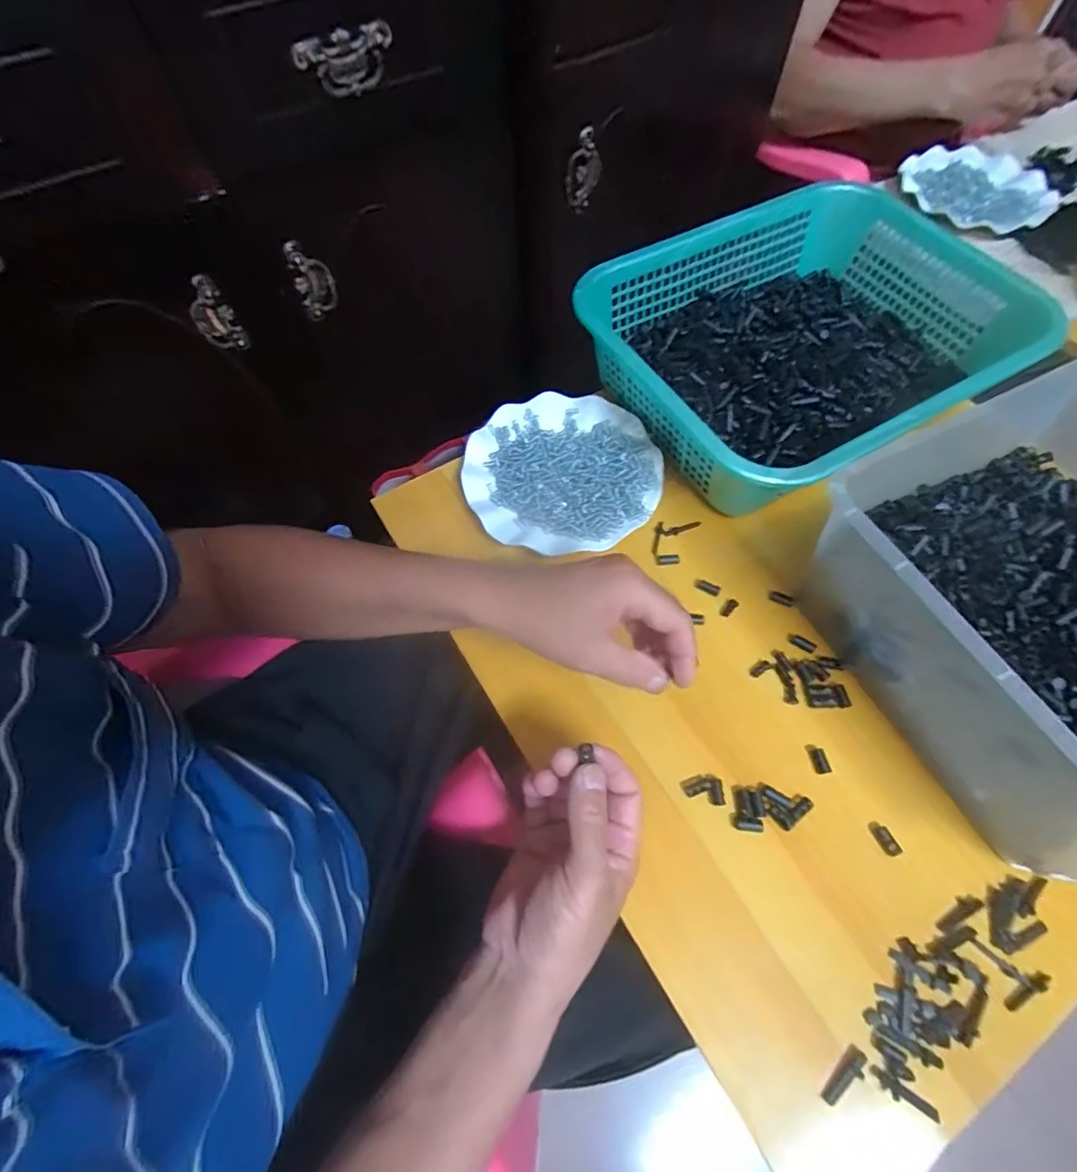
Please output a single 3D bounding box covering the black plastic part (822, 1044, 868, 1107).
[{"bbox_3d":[0.184,0.294,0.321,0.012,0.008,0.035,40,70,18],"label":"black plastic part"}]

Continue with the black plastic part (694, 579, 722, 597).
[{"bbox_3d":[0.149,0.000,0.472,0.023,0.004,0.011,25,66,12],"label":"black plastic part"}]

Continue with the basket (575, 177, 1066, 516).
[{"bbox_3d":[0.264,-0.243,0.533,0.381,0.088,0.294,-27,66,-13],"label":"basket"}]

